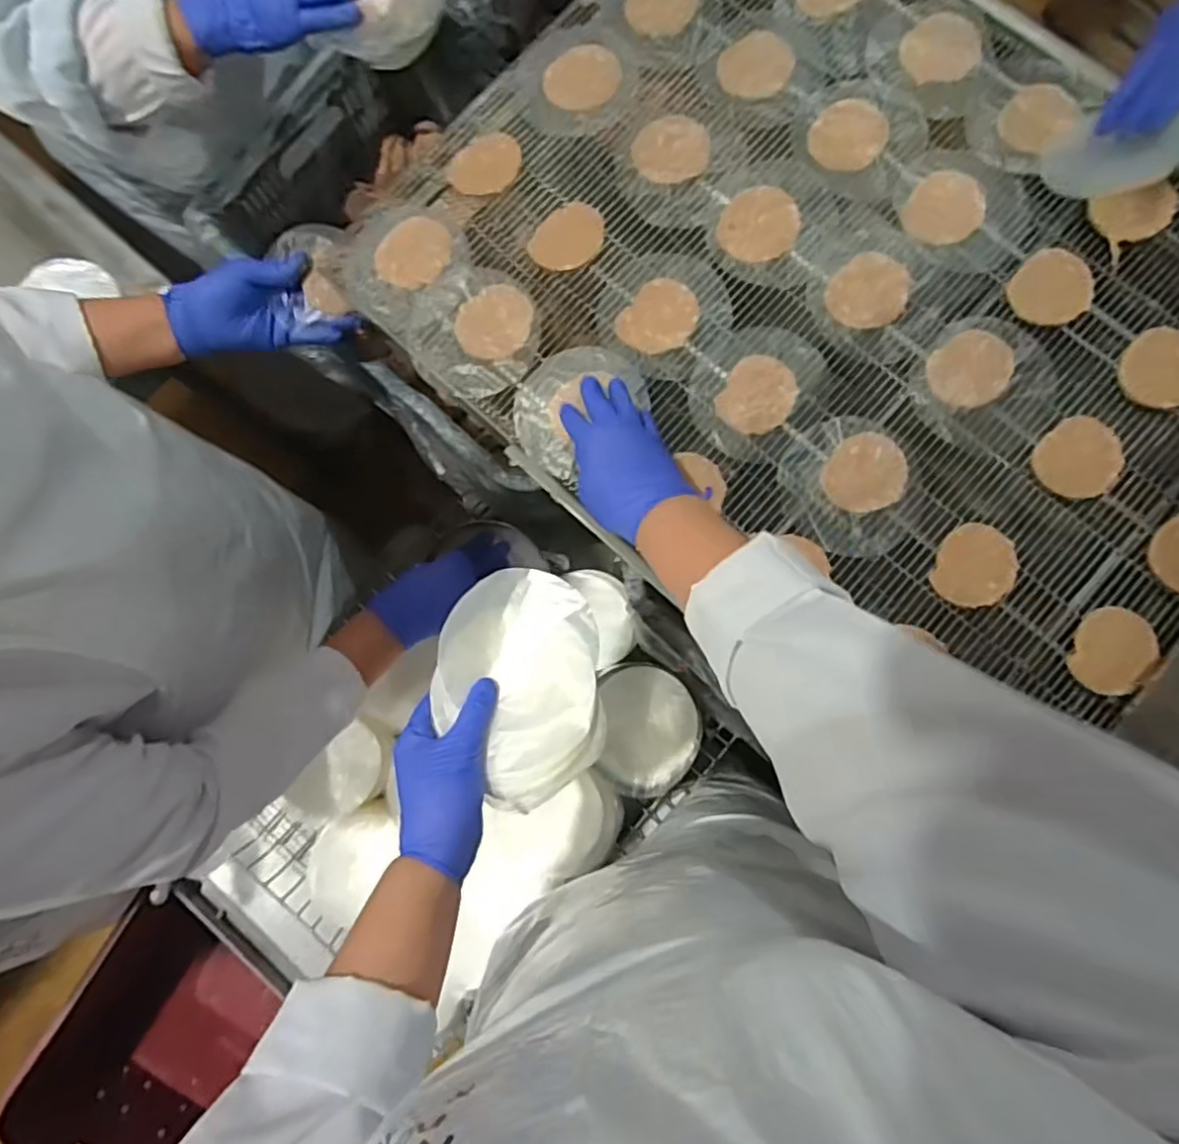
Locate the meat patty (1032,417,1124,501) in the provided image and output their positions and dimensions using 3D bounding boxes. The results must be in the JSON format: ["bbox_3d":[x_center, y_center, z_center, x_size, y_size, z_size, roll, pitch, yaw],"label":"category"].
[{"bbox_3d":[0.413,-0.095,0.557,0.064,0.007,0.069,0,81,3],"label":"meat patty"}]

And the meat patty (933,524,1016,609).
[{"bbox_3d":[0.321,-0.005,0.549,0.061,0.009,0.067,0,81,3],"label":"meat patty"}]

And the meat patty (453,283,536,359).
[{"bbox_3d":[-0.087,-0.230,0.607,0.066,0.004,0.070,0,81,3],"label":"meat patty"}]

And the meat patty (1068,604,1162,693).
[{"bbox_3d":[0.421,0.062,0.531,0.051,0.014,0.068,27,84,7],"label":"meat patty"}]

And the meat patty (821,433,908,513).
[{"bbox_3d":[0.237,-0.084,0.567,0.063,0.006,0.071,39,85,8],"label":"meat patty"}]

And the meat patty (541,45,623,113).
[{"bbox_3d":[-0.007,-0.475,0.637,0.071,0.004,0.073,0,81,3],"label":"meat patty"}]

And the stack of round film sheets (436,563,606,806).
[{"bbox_3d":[-0.051,0.084,0.487,0.117,0.028,0.164,-8,81,2],"label":"stack of round film sheets"}]

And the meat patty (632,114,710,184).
[{"bbox_3d":[0.077,-0.398,0.624,0.070,0.006,0.063,-3,81,2],"label":"meat patty"}]

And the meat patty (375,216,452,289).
[{"bbox_3d":[-0.164,-0.300,0.623,0.067,0.005,0.071,0,81,3],"label":"meat patty"}]

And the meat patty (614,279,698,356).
[{"bbox_3d":[0.063,-0.230,0.599,0.062,0.009,0.069,40,85,8],"label":"meat patty"}]

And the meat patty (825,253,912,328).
[{"bbox_3d":[0.248,-0.248,0.590,0.067,0.010,0.069,0,81,3],"label":"meat patty"}]

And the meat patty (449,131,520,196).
[{"bbox_3d":[-0.099,-0.391,0.635,0.063,0.008,0.071,20,83,6],"label":"meat patty"}]

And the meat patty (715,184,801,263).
[{"bbox_3d":[0.155,-0.316,0.605,0.069,0.009,0.072,0,81,3],"label":"meat patty"}]

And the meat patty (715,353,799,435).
[{"bbox_3d":[0.150,-0.156,0.583,0.062,0.008,0.072,25,83,6],"label":"meat patty"}]

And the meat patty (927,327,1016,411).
[{"bbox_3d":[0.332,-0.176,0.575,0.074,0.006,0.064,-36,81,-3],"label":"meat patty"}]

